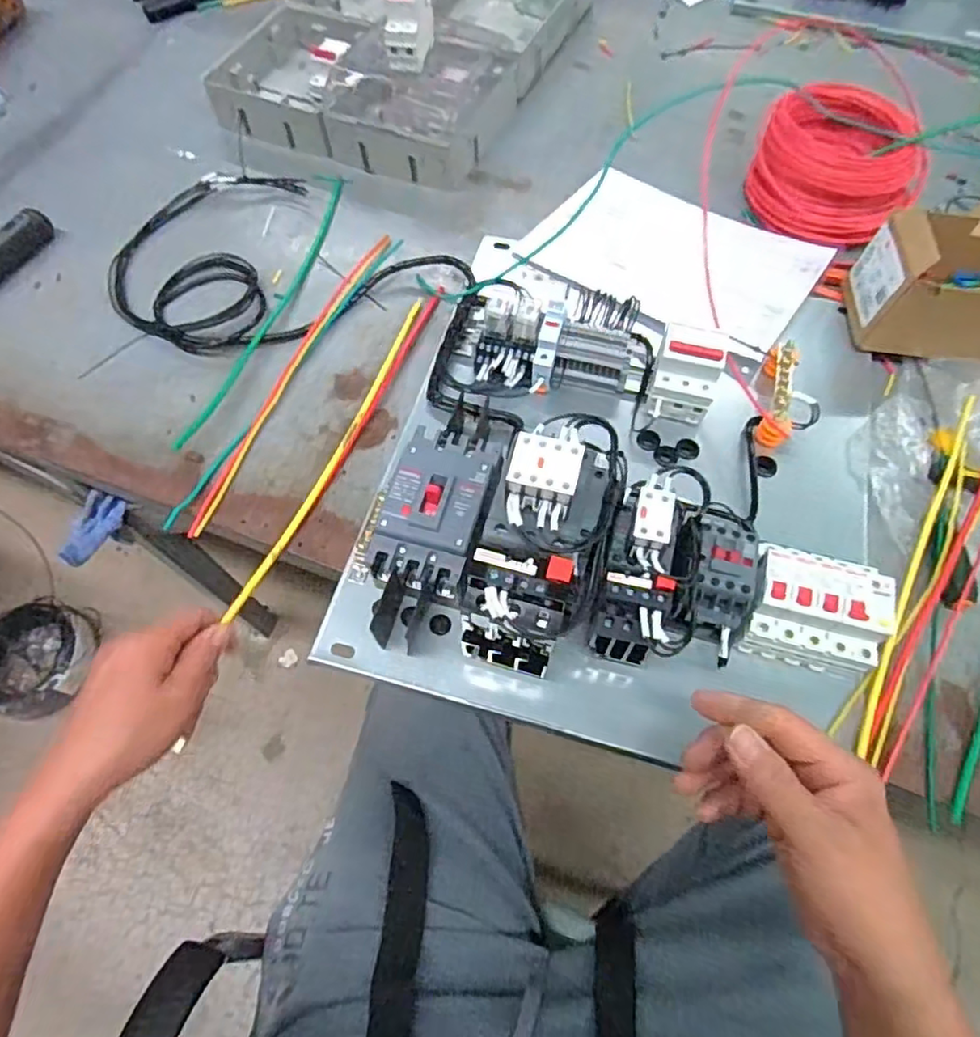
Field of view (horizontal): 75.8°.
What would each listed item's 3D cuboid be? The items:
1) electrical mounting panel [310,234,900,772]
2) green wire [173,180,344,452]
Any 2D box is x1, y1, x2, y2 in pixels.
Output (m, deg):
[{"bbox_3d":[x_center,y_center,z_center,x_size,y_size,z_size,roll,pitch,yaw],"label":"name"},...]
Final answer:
[{"bbox_3d":[0.124,-0.071,0.521,0.412,0.154,0.455,14,64,7],"label":"electrical mounting panel"},{"bbox_3d":[-0.231,-0.239,0.687,0.031,0.011,0.405,15,63,7],"label":"green wire"}]

